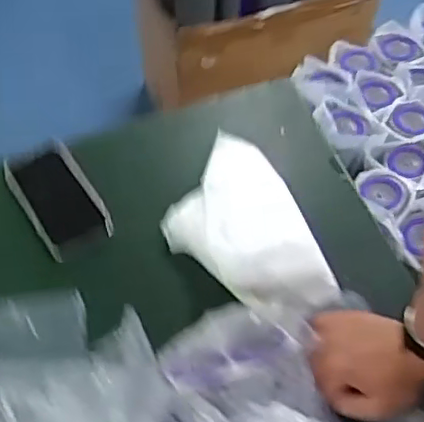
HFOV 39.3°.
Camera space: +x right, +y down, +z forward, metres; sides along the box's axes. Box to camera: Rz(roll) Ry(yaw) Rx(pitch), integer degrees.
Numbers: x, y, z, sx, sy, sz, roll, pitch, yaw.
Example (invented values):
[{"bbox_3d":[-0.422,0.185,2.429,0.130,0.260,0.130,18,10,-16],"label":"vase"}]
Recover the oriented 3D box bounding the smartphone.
[{"bbox_3d":[-0.194,-0.020,0.746,0.086,0.009,0.165,-30,63,-16],"label":"smartphone"}]

